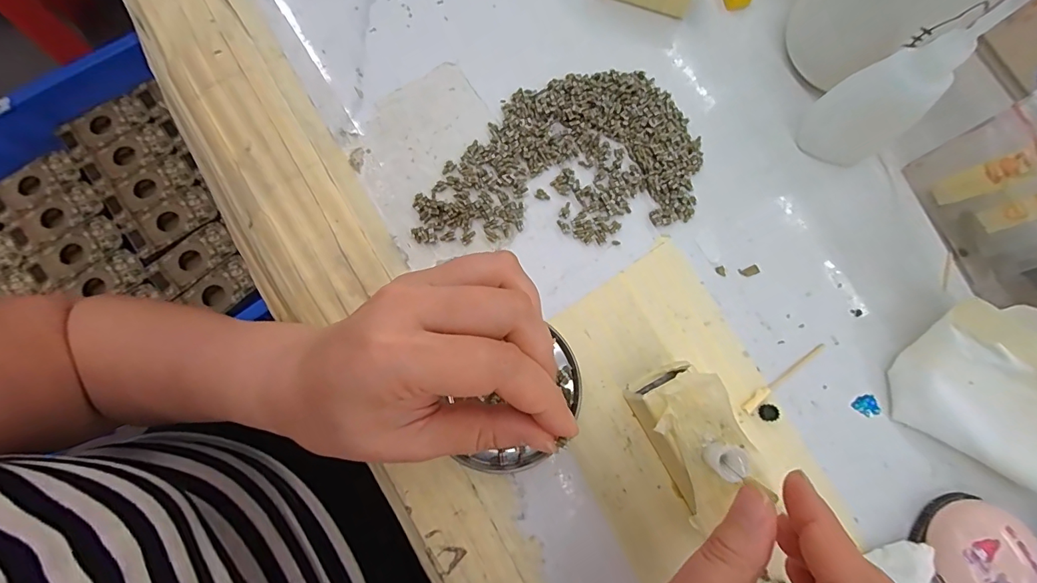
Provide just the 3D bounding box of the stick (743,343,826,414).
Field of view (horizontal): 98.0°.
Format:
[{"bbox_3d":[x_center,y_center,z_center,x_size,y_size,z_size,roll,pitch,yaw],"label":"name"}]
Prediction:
[{"bbox_3d":[0.144,0.046,0.243,0.060,0.004,0.006,-35,82,-8],"label":"stick"}]

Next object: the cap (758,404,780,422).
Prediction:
[{"bbox_3d":[0.132,0.064,0.238,0.008,0.005,0.009,7,79,0],"label":"cap"}]

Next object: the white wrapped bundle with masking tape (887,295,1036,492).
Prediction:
[{"bbox_3d":[0.255,0.055,0.216,0.108,0.061,0.067,32,80,5],"label":"white wrapped bundle with masking tape"}]

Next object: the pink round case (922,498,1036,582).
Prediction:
[{"bbox_3d":[0.224,0.128,0.219,0.044,0.023,0.043,0,79,-1],"label":"pink round case"}]

